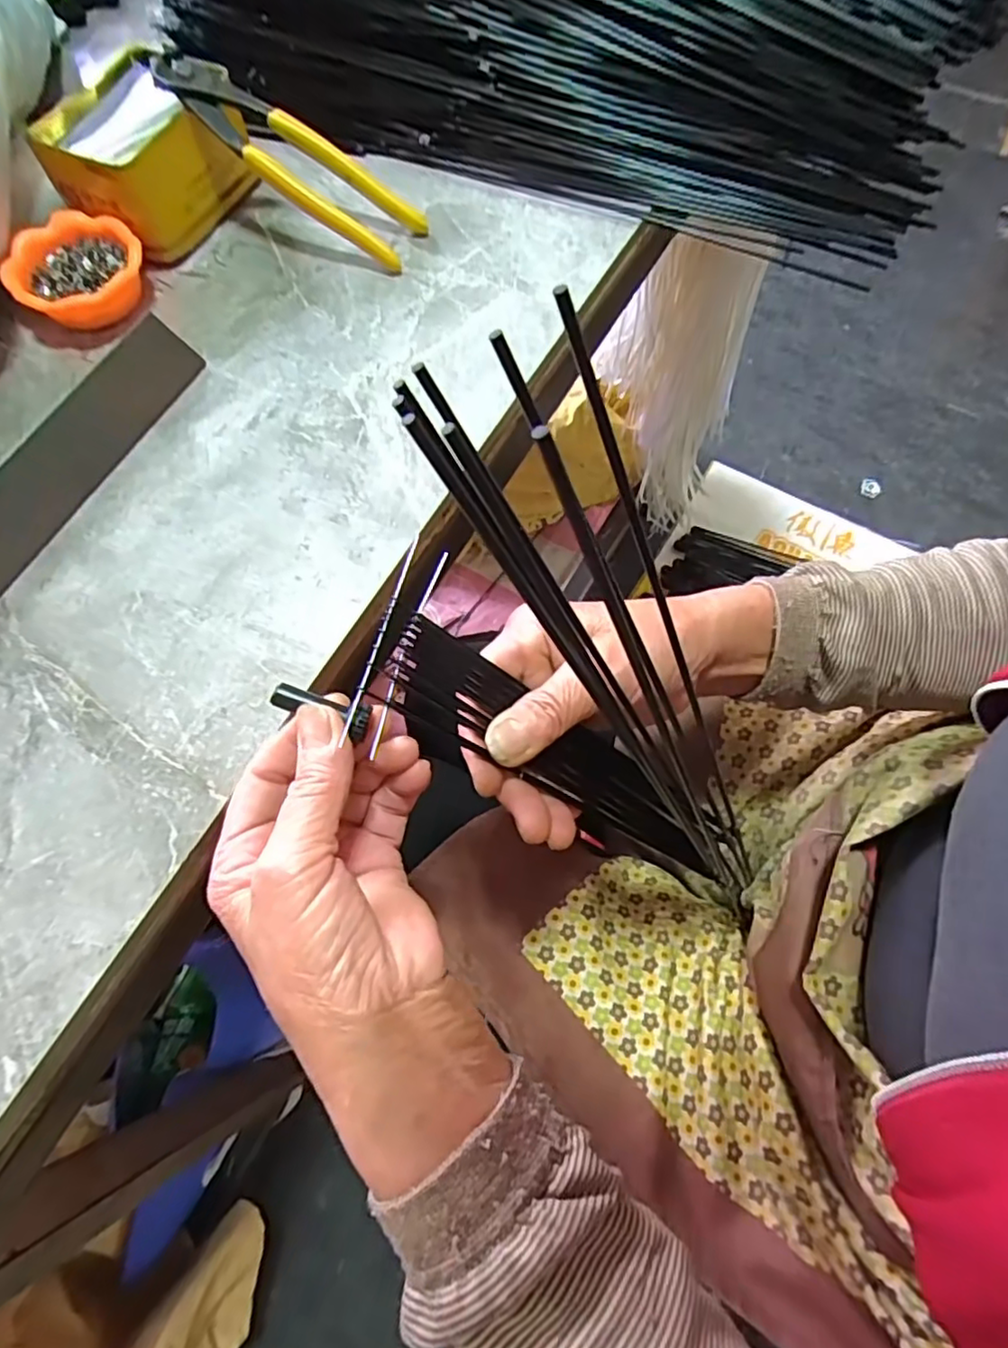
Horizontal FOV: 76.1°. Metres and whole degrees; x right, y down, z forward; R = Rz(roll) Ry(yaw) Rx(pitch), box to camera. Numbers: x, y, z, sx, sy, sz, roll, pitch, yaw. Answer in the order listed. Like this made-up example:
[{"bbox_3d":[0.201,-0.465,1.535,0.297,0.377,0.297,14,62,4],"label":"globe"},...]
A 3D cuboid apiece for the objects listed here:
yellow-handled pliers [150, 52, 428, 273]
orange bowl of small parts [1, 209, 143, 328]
[{"bbox_3d":[-0.130,-0.314,0.390,0.169,0.018,0.045,32,69,-11],"label":"yellow-handled pliers"},{"bbox_3d":[-0.254,-0.239,0.388,0.074,0.027,0.071,-1,66,1],"label":"orange bowl of small parts"}]

